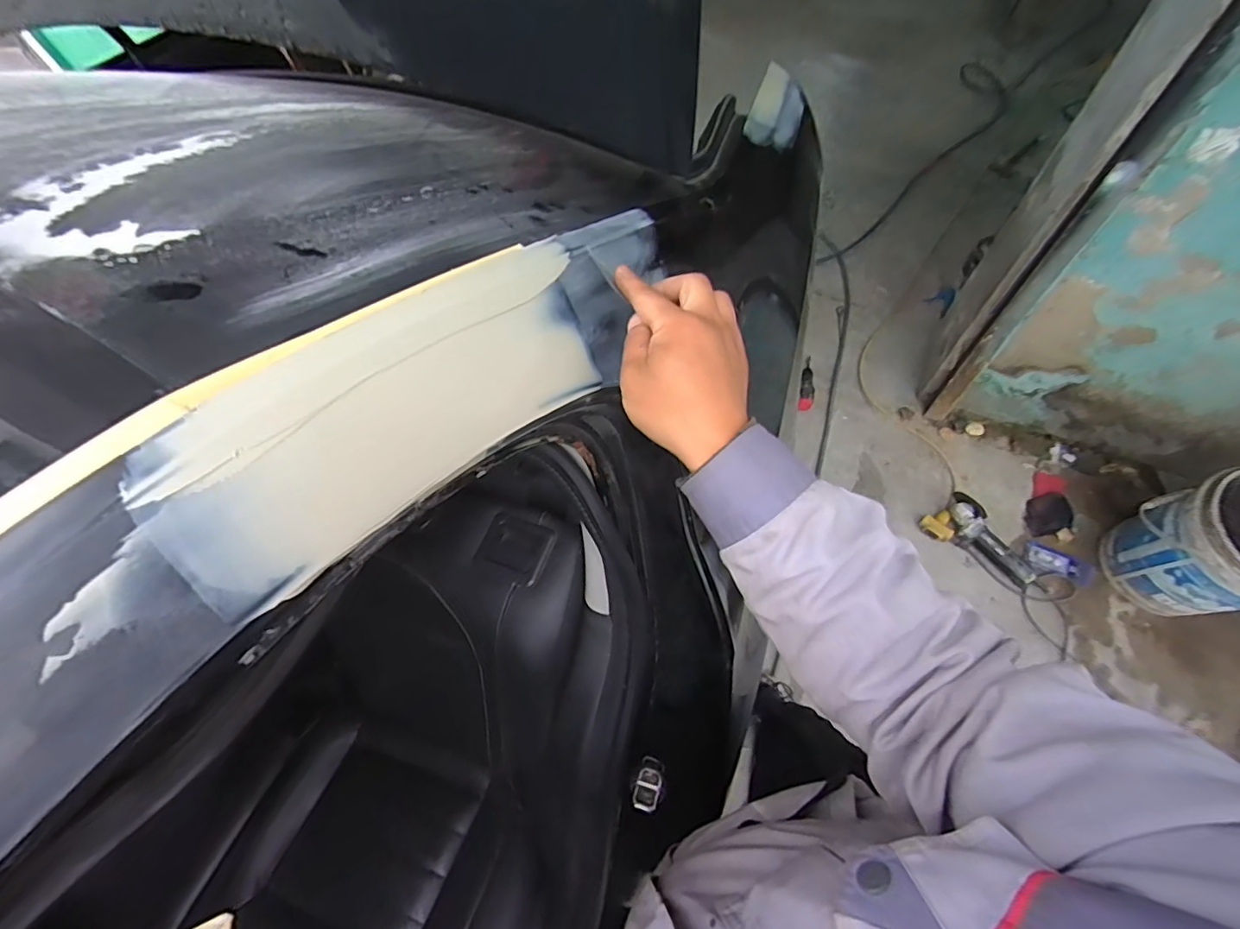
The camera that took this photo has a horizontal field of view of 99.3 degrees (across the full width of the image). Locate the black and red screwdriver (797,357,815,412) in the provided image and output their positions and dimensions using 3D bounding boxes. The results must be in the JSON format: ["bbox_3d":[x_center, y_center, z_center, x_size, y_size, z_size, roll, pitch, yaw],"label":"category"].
[{"bbox_3d":[0.596,-0.266,1.665,0.046,0.031,0.220,12,64,10],"label":"black and red screwdriver"}]

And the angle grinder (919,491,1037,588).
[{"bbox_3d":[0.953,0.213,1.394,0.118,0.090,0.274,-29,64,-11],"label":"angle grinder"}]

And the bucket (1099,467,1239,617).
[{"bbox_3d":[1.343,0.198,1.185,0.279,0.323,0.288,-19,62,-6],"label":"bucket"}]

